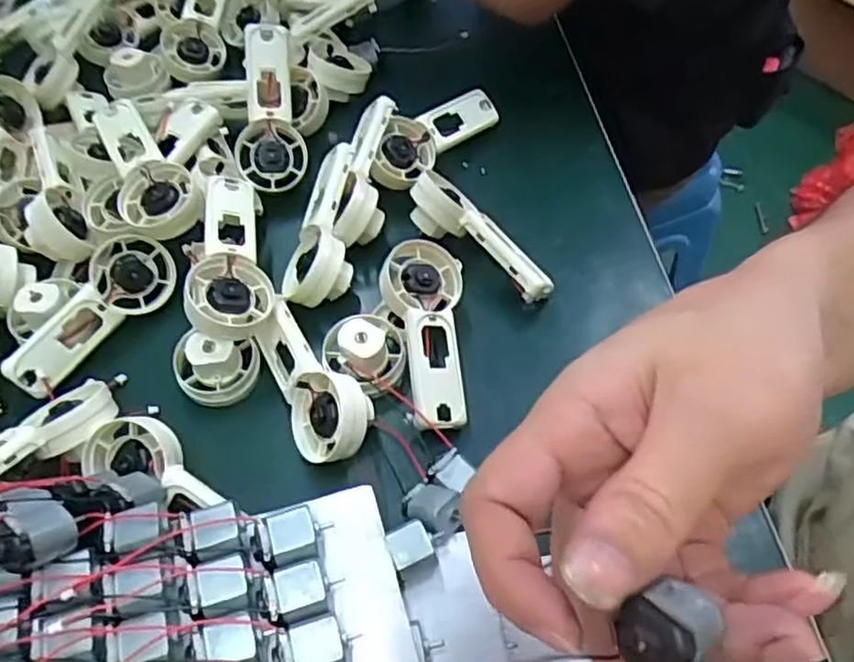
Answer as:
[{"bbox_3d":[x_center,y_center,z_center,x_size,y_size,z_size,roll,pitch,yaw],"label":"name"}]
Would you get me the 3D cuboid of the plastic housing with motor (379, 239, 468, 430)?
[{"bbox_3d":[-0.002,0.000,0.323,0.038,0.029,0.094,-3,57,2],"label":"plastic housing with motor"}]

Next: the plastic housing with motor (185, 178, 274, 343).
[{"bbox_3d":[-0.095,-0.041,0.332,0.033,0.027,0.097,-6,57,-1],"label":"plastic housing with motor"}]

